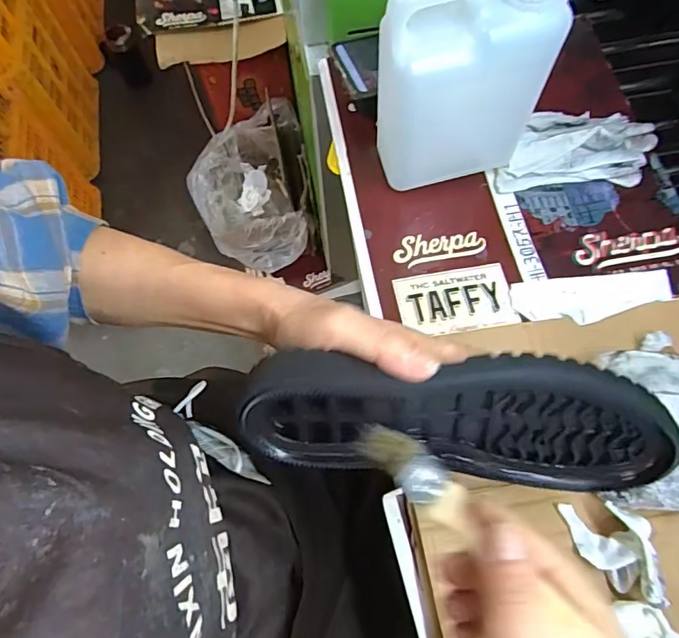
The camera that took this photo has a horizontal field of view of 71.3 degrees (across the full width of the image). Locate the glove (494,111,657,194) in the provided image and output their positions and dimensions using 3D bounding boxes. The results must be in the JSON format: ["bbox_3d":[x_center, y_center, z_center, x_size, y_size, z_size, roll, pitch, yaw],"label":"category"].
[{"bbox_3d":[0.241,-0.176,0.484,0.162,0.021,0.083,-3,69,1],"label":"glove"}]

